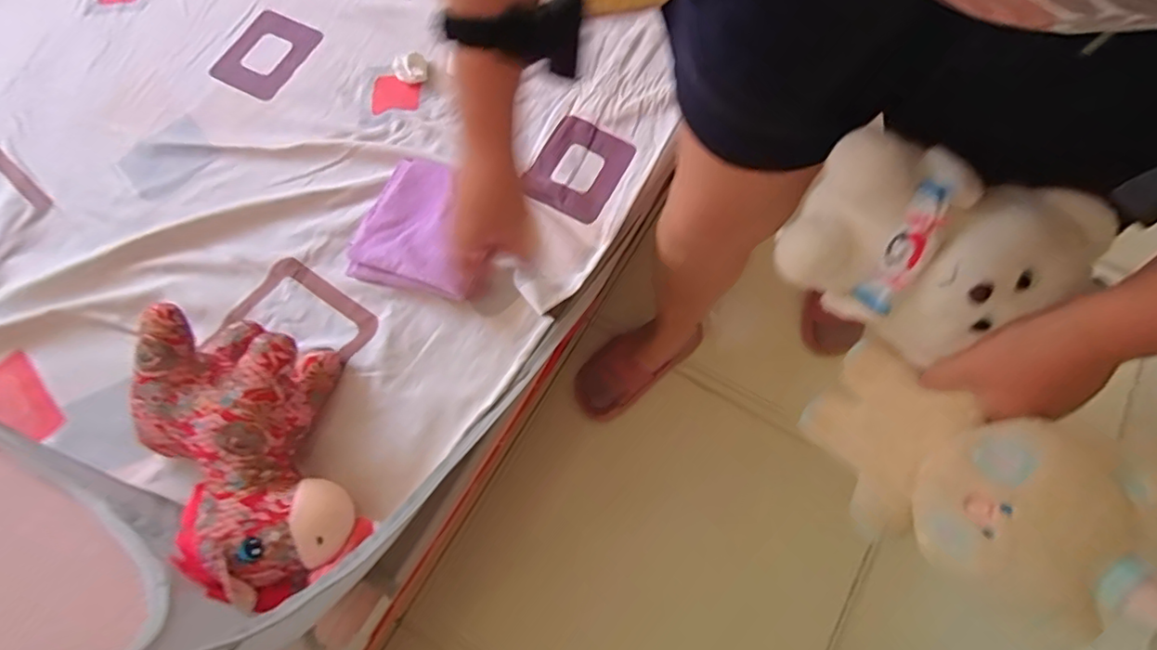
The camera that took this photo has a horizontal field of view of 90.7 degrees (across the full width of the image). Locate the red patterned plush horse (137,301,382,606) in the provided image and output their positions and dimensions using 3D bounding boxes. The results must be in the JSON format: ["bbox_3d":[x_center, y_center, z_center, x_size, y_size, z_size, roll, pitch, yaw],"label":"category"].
[{"bbox_3d":[-0.356,0.125,0.604,0.193,0.128,0.301,-20,71,-4],"label":"red patterned plush horse"}]

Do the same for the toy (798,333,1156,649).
[{"bbox_3d":[0.288,0.112,0.446,0.119,0.094,0.237,-31,33,-9],"label":"toy"}]

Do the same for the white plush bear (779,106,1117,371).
[{"bbox_3d":[0.264,-0.051,0.437,0.203,0.090,0.153,28,114,11],"label":"white plush bear"}]

